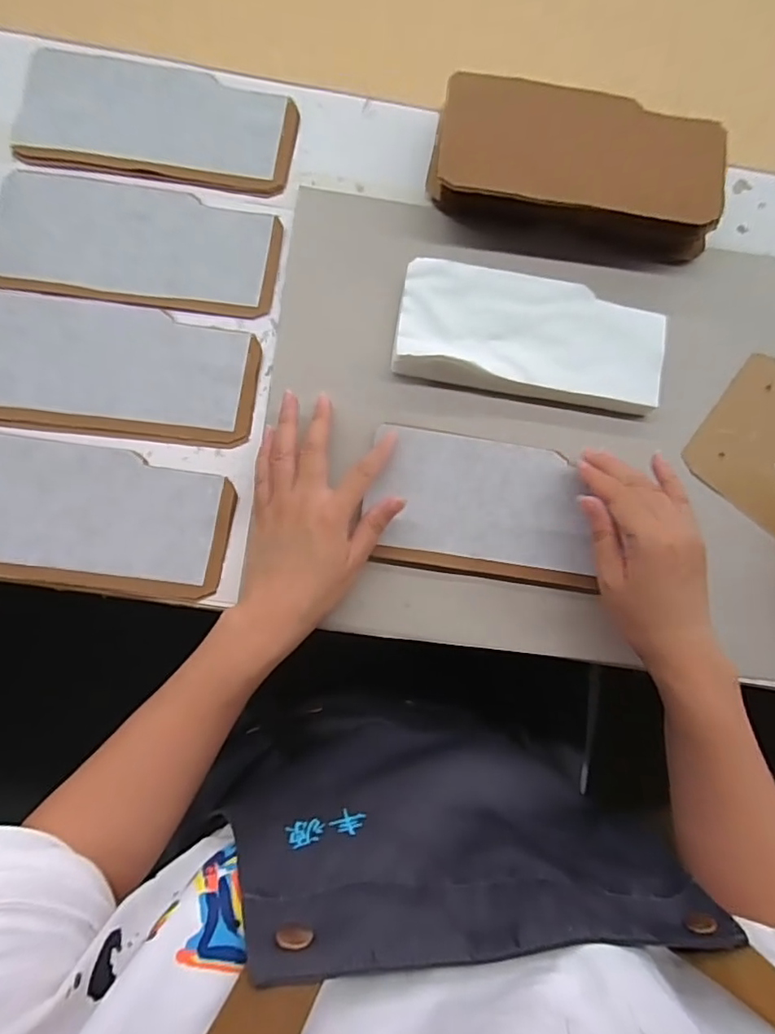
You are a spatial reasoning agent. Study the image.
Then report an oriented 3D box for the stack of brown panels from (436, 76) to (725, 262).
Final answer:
[{"bbox_3d":[0.157,-0.288,0.463,0.237,0.049,0.113,8,81,-3],"label":"stack of brown panels"}]

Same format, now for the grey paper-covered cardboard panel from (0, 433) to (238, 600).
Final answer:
[{"bbox_3d":[-0.232,-0.002,0.405,0.224,0.009,0.103,8,81,-3],"label":"grey paper-covered cardboard panel"}]

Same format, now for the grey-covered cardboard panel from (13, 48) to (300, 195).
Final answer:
[{"bbox_3d":[-0.192,-0.334,0.465,0.222,0.015,0.097,6,81,-4],"label":"grey-covered cardboard panel"}]

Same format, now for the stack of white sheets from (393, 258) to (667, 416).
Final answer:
[{"bbox_3d":[0.115,-0.145,0.447,0.211,0.026,0.097,9,81,-3],"label":"stack of white sheets"}]

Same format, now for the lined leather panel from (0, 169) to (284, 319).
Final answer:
[{"bbox_3d":[-0.202,-0.222,0.446,0.221,0.010,0.100,5,81,-4],"label":"lined leather panel"}]

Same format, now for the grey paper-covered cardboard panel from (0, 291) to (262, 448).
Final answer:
[{"bbox_3d":[-0.219,-0.115,0.432,0.228,0.012,0.106,6,81,-4],"label":"grey paper-covered cardboard panel"}]

